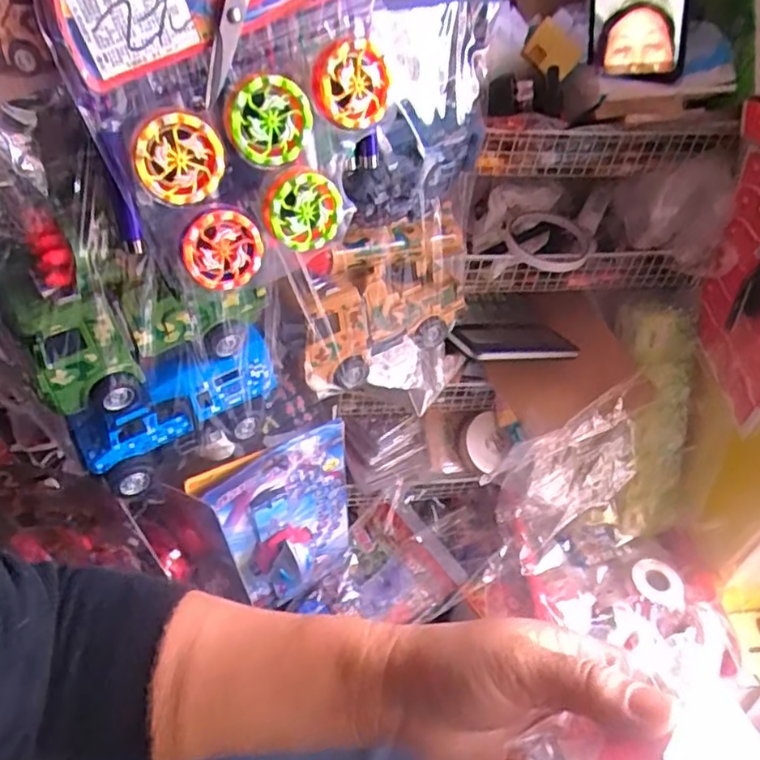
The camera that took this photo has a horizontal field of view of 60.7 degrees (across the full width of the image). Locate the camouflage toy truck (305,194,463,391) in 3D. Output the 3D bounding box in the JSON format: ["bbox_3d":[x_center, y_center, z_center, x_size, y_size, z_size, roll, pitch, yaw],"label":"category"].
[{"bbox_3d":[0.009,-0.064,0.509,0.164,0.104,0.050,-29,53,-28],"label":"camouflage toy truck"}]

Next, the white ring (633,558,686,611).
[{"bbox_3d":[0.304,0.220,0.704,0.057,0.011,0.051,20,48,17],"label":"white ring"}]

